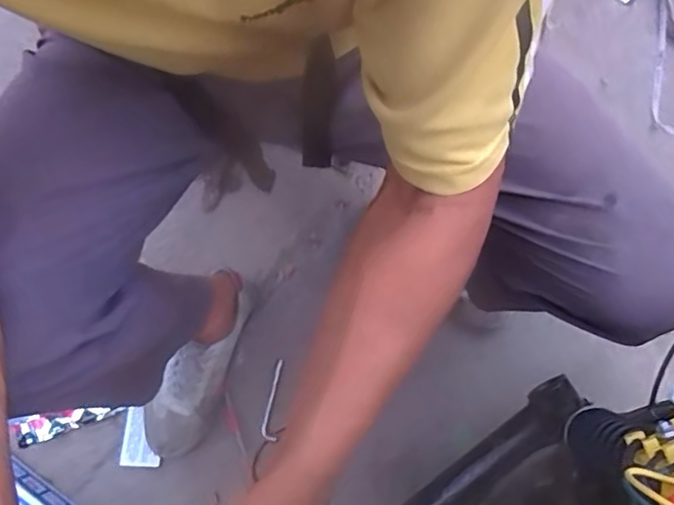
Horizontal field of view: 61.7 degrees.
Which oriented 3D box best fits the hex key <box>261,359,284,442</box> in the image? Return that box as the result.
[{"bbox_3d":[-0.095,0.213,0.823,0.022,0.004,0.111,4,76,0],"label":"hex key"}]

